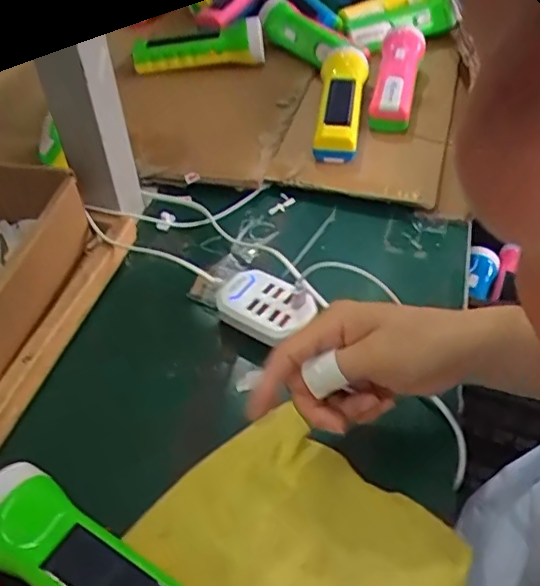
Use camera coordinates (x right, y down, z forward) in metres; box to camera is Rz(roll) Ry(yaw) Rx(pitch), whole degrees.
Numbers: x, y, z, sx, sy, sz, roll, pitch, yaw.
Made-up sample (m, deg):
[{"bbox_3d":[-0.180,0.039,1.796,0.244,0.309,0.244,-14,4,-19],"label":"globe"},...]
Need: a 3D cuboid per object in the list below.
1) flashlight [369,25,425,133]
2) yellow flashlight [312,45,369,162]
[{"bbox_3d":[0.145,-0.243,0.679,0.046,0.046,0.187,7,47,10],"label":"flashlight"},{"bbox_3d":[0.075,-0.203,0.637,0.048,0.049,0.171,4,46,7],"label":"yellow flashlight"}]

